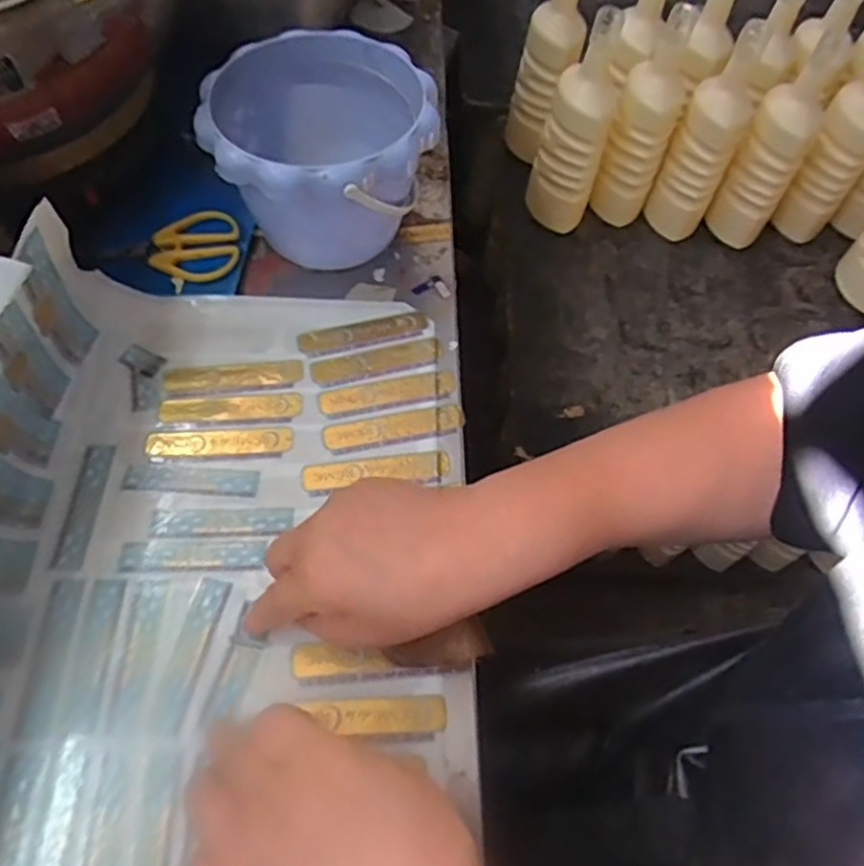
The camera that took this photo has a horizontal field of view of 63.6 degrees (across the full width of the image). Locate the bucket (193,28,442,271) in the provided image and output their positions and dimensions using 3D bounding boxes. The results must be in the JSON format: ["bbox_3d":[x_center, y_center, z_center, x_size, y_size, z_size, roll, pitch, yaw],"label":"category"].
[{"bbox_3d":[-0.076,-0.193,0.505,0.148,0.118,0.148,1,61,-3],"label":"bucket"}]

